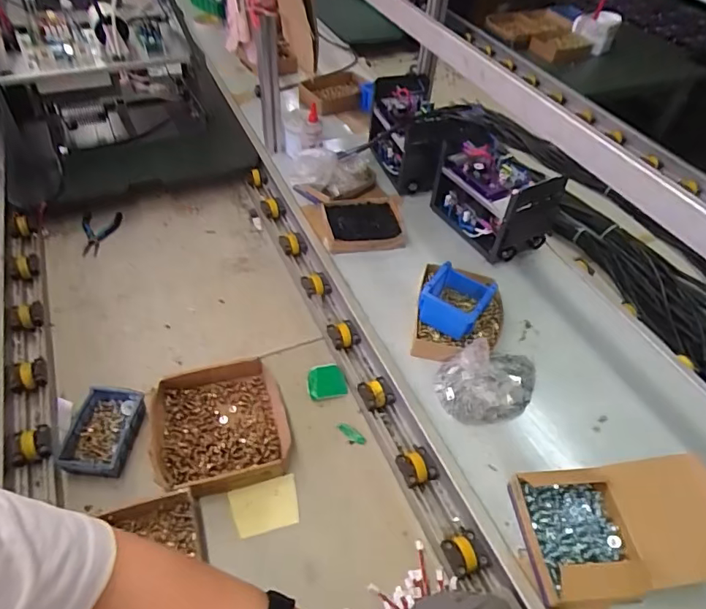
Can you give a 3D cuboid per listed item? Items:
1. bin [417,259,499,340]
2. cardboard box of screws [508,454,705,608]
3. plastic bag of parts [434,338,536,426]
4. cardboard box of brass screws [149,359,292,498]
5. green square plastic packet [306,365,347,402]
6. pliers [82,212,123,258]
[{"bbox_3d":[0.197,-0.016,0.907,0.103,0.080,0.136,27,51,19],"label":"bin"},{"bbox_3d":[0.374,0.307,0.682,0.264,0.087,0.171,-2,48,-6],"label":"cardboard box of screws"},{"bbox_3d":[0.241,0.124,0.837,0.187,0.106,0.120,-9,49,-13],"label":"plastic bag of parts"},{"bbox_3d":[-0.226,0.209,0.849,0.220,0.051,0.218,-10,49,-14],"label":"cardboard box of brass screws"},{"bbox_3d":[-0.050,0.147,0.932,0.070,0.018,0.065,-9,49,-13],"label":"green square plastic packet"},{"bbox_3d":[-0.598,-0.168,1.150,0.072,0.026,0.151,3,48,-2],"label":"pliers"}]

